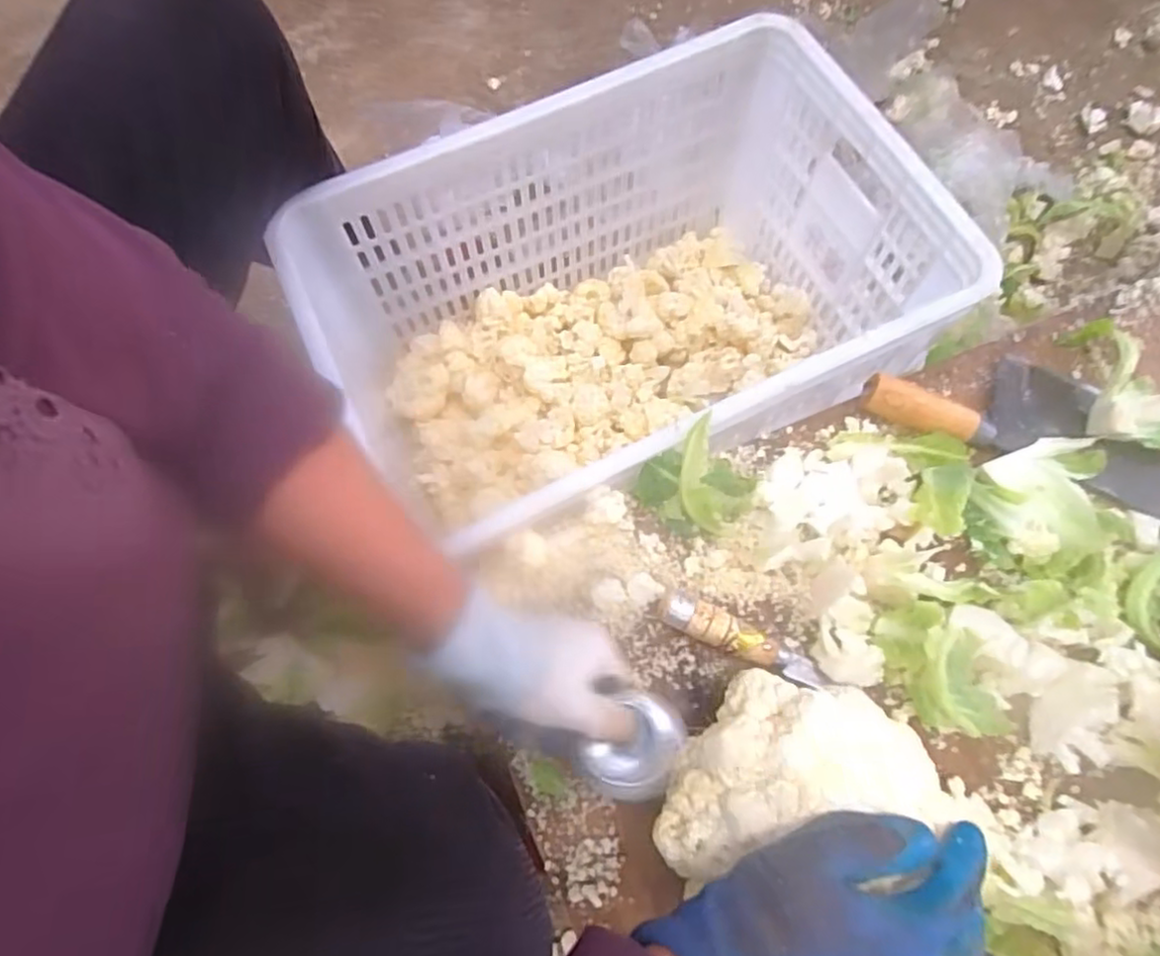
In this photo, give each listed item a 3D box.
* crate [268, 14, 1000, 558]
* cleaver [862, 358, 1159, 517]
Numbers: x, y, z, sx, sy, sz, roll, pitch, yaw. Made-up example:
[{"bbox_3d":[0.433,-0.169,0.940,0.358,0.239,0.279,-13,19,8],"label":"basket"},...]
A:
[{"bbox_3d":[0.037,-0.156,0.687,0.523,0.280,0.362,-27,75,-10],"label":"crate"},{"bbox_3d":[0.364,-0.052,0.536,0.271,0.036,0.100,21,74,4],"label":"cleaver"}]

